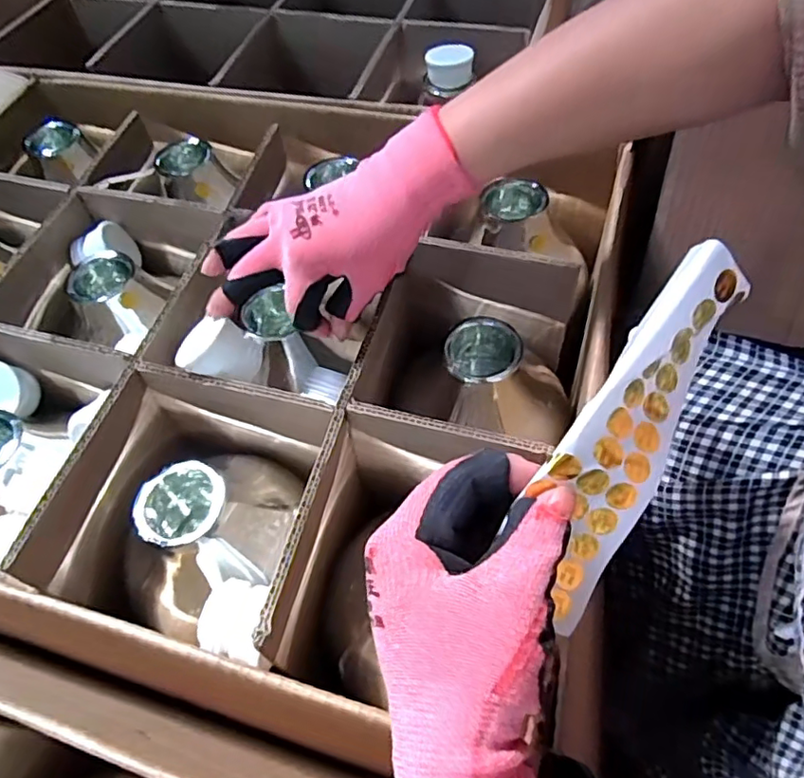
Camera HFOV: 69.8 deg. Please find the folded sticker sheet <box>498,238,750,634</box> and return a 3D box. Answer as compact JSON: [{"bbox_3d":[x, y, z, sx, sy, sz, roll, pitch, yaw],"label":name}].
[{"bbox_3d":[0.095,0.023,0.229,0.141,0.070,0.015,-55,25,-1],"label":"folded sticker sheet"}]

